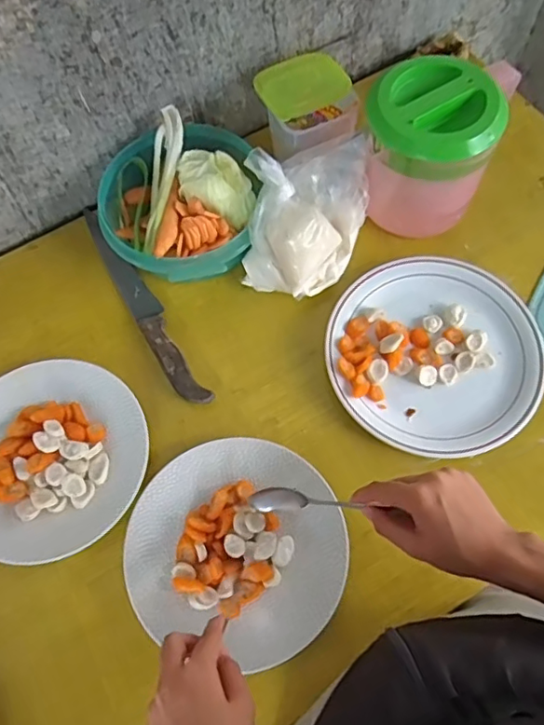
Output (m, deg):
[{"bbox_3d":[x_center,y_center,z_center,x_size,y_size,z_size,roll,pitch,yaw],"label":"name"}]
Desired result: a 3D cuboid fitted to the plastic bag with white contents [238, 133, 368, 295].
[{"bbox_3d":[0.037,-0.165,0.617,0.124,0.100,0.152,7,69,5],"label":"plastic bag with white contents"}]

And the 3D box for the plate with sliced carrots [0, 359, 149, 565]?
[{"bbox_3d":[-0.230,0.096,0.585,0.199,0.042,0.197,-1,68,2],"label":"plate with sliced carrots"}]

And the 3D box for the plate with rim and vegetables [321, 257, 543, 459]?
[{"bbox_3d":[0.174,-0.010,0.610,0.222,0.028,0.216,-1,68,2],"label":"plate with rim and vegetables"}]

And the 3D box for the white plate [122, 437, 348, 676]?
[{"bbox_3d":[-0.034,0.166,0.531,0.200,0.024,0.185,-1,68,2],"label":"white plate"}]

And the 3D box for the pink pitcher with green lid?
[{"bbox_3d":[0.177,-0.248,0.630,0.131,0.129,0.151,18,70,9],"label":"pink pitcher with green lid"}]

